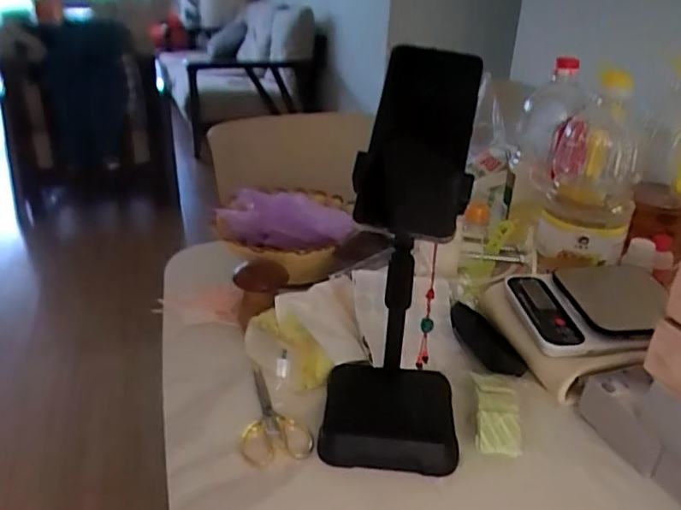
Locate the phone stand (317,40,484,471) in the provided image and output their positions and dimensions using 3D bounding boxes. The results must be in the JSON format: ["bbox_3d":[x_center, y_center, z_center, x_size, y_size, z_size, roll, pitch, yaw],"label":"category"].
[{"bbox_3d":[0.051,0.019,0.482,0.126,0.333,0.116,5,27,3],"label":"phone stand"}]

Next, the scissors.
[{"bbox_3d":[-0.063,0.148,0.558,0.063,0.010,0.131,-1,27,-9],"label":"scissors"}]

